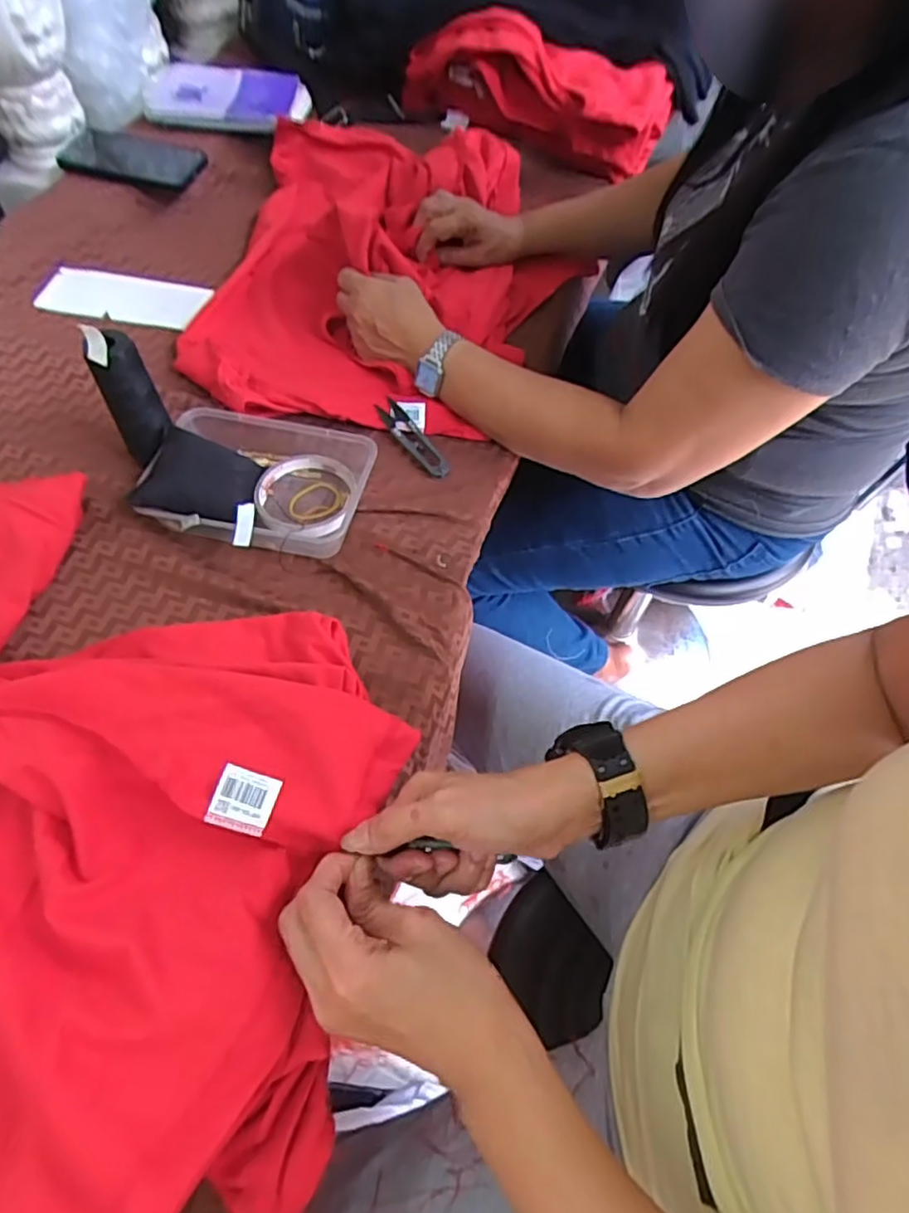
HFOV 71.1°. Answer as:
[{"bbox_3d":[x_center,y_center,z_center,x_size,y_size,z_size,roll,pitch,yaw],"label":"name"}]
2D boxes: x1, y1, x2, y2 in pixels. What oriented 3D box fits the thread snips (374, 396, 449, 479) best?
[{"bbox_3d":[-0.039,-0.155,0.586,0.022,0.017,0.100,-30,64,-20],"label":"thread snips"}]

